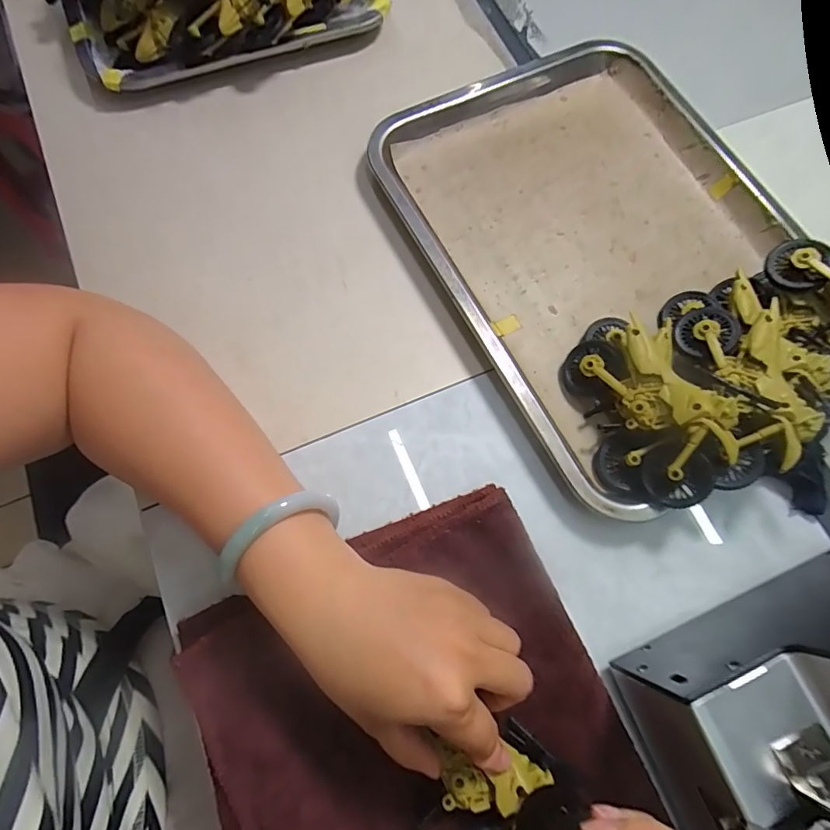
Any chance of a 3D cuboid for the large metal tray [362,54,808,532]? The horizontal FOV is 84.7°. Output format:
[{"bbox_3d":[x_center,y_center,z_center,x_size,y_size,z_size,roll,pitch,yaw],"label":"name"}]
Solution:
[{"bbox_3d":[0.142,-0.134,0.342,0.262,0.021,0.331,-26,76,-9],"label":"large metal tray"}]

